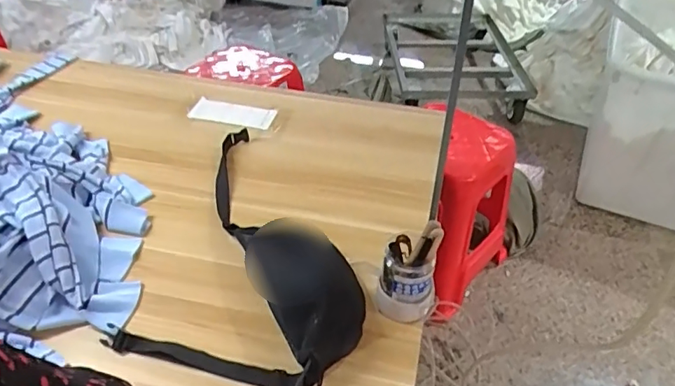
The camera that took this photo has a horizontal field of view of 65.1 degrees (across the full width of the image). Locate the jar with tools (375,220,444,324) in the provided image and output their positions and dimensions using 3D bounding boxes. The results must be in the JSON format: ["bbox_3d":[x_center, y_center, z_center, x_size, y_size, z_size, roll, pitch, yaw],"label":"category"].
[{"bbox_3d":[0.102,0.115,0.767,0.081,0.171,0.066,7,40,7],"label":"jar with tools"}]

